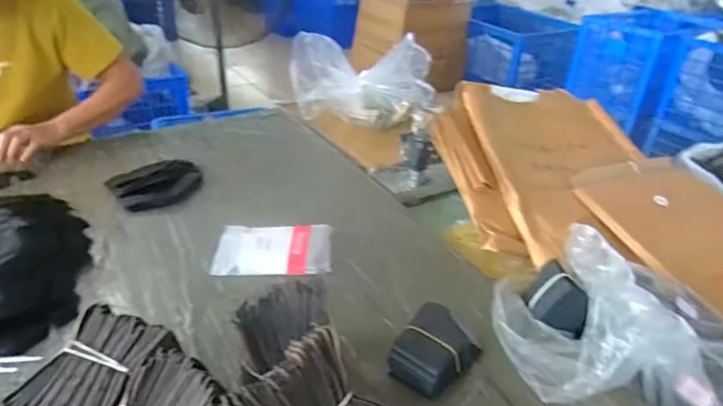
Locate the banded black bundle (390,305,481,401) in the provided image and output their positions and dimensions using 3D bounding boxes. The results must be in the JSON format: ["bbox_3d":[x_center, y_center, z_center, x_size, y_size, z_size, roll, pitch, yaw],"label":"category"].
[{"bbox_3d":[0.086,0.177,0.617,0.083,0.047,0.113,22,36,31],"label":"banded black bundle"}]

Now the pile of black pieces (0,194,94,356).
[{"bbox_3d":[-0.502,0.071,0.751,0.173,0.048,0.351,-10,33,-22],"label":"pile of black pieces"}]

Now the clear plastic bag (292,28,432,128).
[{"bbox_3d":[0.022,-0.290,1.205,0.348,0.209,0.148,-10,34,-18],"label":"clear plastic bag"}]

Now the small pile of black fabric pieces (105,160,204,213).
[{"bbox_3d":[-0.386,-0.035,0.980,0.153,0.022,0.136,-21,38,-35],"label":"small pile of black fabric pieces"}]

